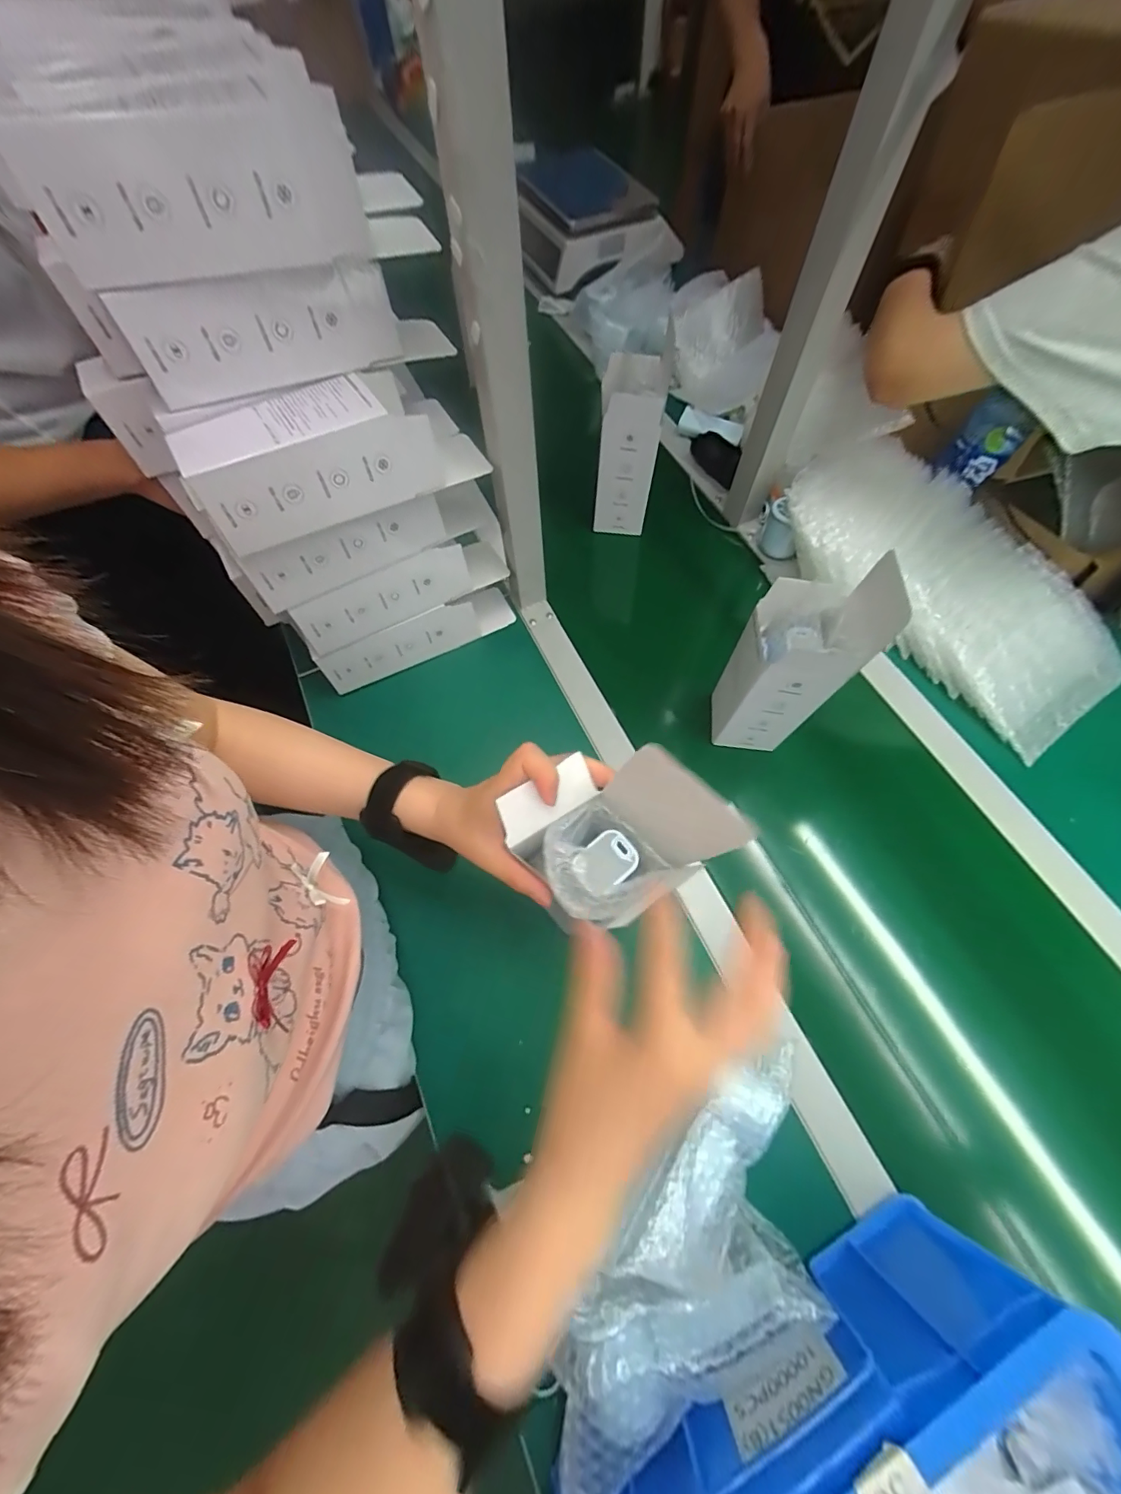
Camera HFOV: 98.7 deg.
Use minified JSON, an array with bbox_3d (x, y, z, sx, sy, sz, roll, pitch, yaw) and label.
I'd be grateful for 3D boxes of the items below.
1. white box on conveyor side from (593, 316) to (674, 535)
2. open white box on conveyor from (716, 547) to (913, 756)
[{"bbox_3d":[0.091,-0.388,0.635,0.085,0.197,0.077,10,67,7],"label":"white box on conveyor side"},{"bbox_3d":[0.218,-0.083,0.473,0.093,0.228,0.077,12,67,8],"label":"open white box on conveyor"}]

